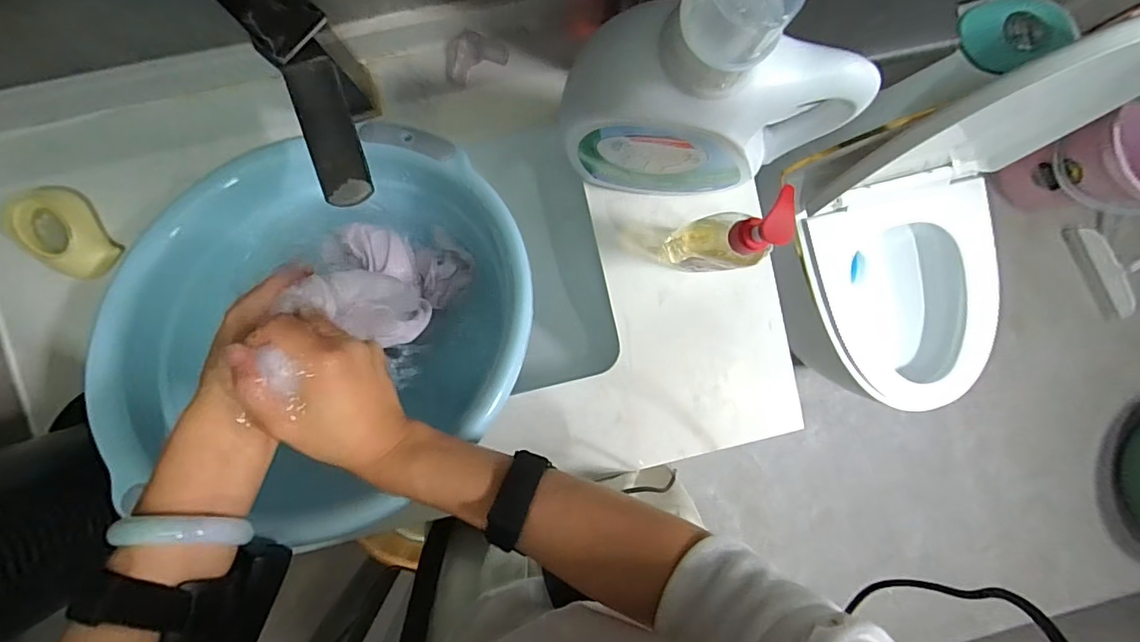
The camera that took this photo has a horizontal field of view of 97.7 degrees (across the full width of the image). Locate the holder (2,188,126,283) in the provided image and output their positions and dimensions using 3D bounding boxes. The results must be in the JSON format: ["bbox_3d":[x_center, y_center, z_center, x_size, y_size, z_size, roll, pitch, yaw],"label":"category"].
[{"bbox_3d":[-0.493,-0.086,0.495,0.095,0.042,0.067,42,89,-3],"label":"holder"}]

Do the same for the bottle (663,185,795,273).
[{"bbox_3d":[0.128,-0.068,0.429,0.047,0.209,0.049,0,91,-3],"label":"bottle"}]

